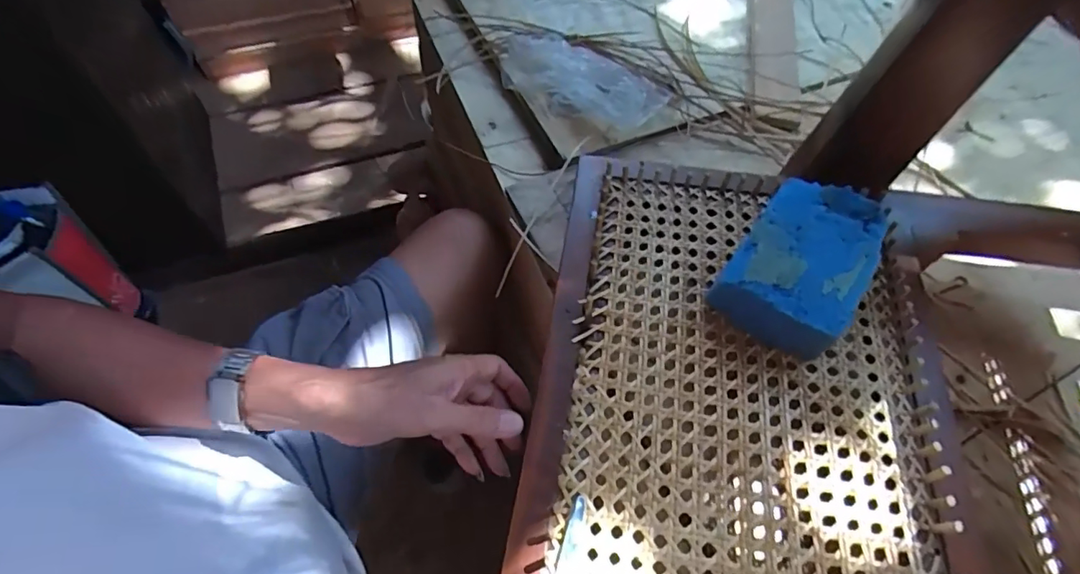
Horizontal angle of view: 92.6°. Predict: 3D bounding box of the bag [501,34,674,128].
[{"bbox_3d":[0.039,-0.224,0.558,0.191,0.066,0.078,16,61,11],"label":"bag"}]

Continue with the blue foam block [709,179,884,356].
[{"bbox_3d":[0.204,-0.018,0.405,0.088,0.053,0.138,32,65,19],"label":"blue foam block"}]

